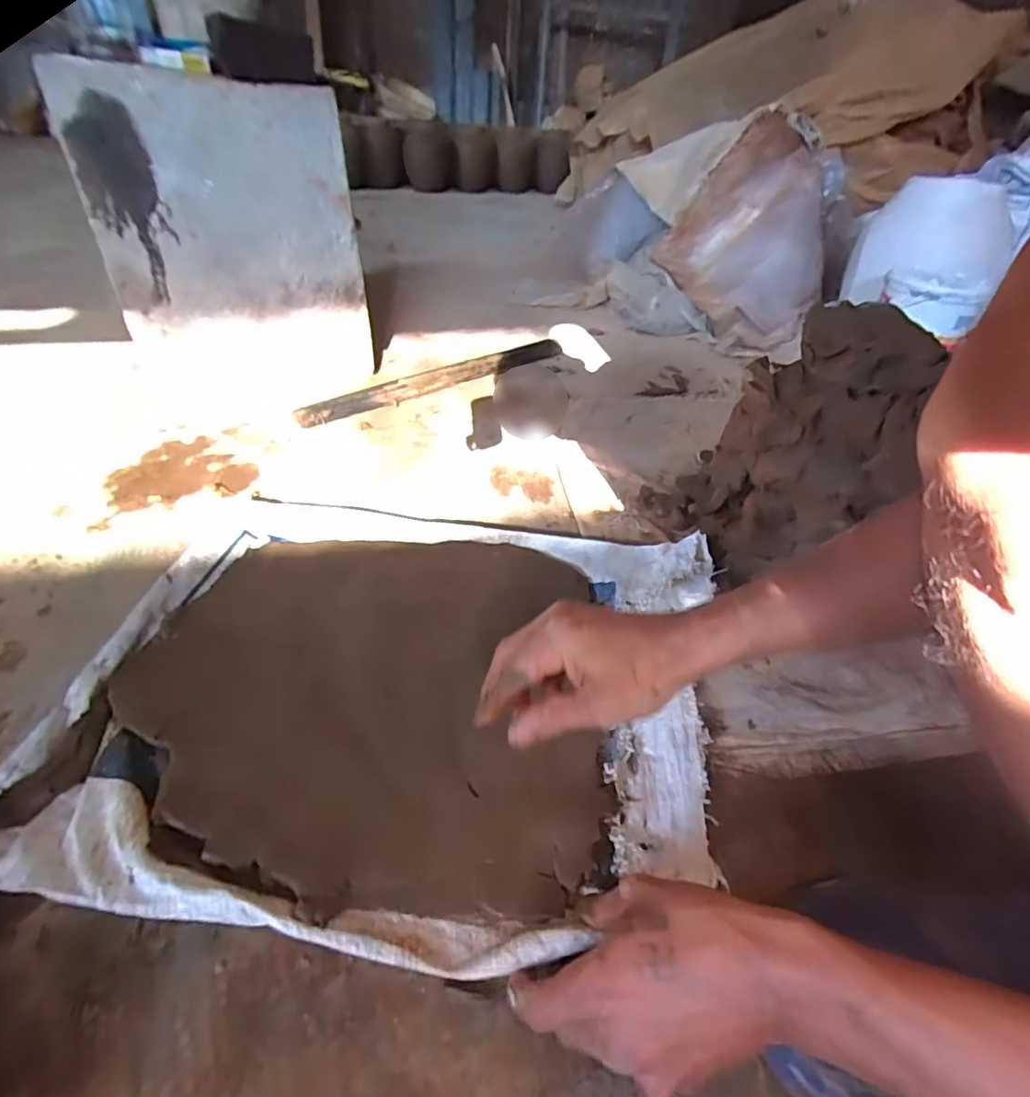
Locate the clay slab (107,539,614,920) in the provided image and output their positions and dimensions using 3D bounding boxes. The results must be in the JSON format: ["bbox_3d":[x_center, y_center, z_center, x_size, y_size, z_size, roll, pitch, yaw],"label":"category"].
[{"bbox_3d":[-0.126,0.109,0.511,0.391,0.014,0.375,5,39,-1],"label":"clay slab"}]

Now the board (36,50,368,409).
[{"bbox_3d":[-0.410,-0.434,0.825,0.344,0.419,0.034,-12,47,-18],"label":"board"}]

